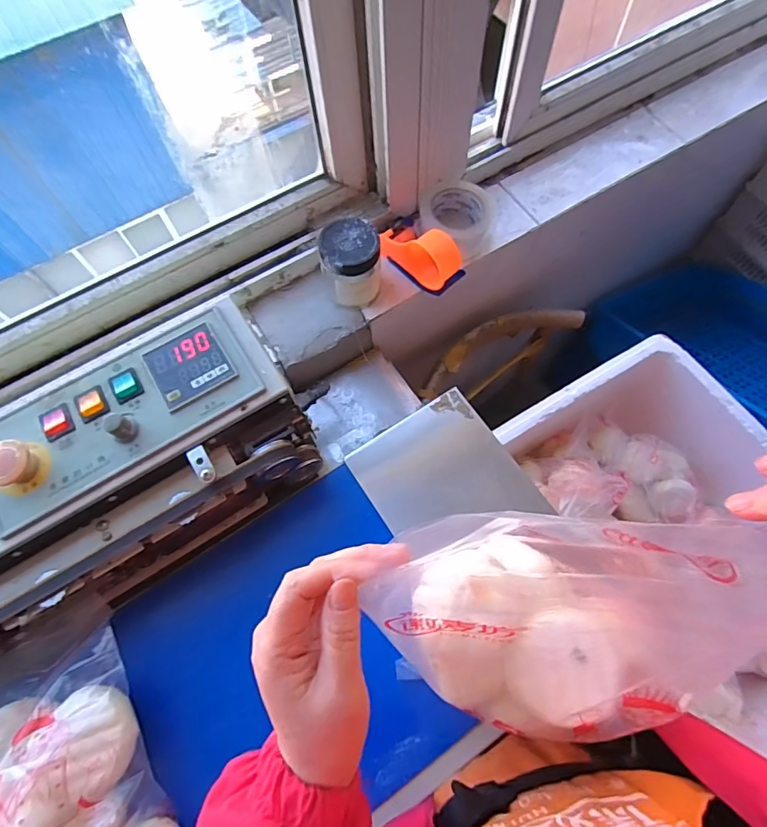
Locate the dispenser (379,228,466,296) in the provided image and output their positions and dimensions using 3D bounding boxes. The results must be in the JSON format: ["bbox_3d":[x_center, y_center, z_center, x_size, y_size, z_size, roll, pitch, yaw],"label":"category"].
[{"bbox_3d":[0.056,-0.241,0.689,0.056,0.085,0.133,-41,71,-14],"label":"dispenser"}]

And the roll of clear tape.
[{"bbox_3d":[0.113,-0.304,0.732,0.116,0.060,0.111,-1,67,2],"label":"roll of clear tape"}]

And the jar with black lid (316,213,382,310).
[{"bbox_3d":[-0.043,-0.208,0.669,0.080,0.107,0.082,-1,67,2],"label":"jar with black lid"}]

